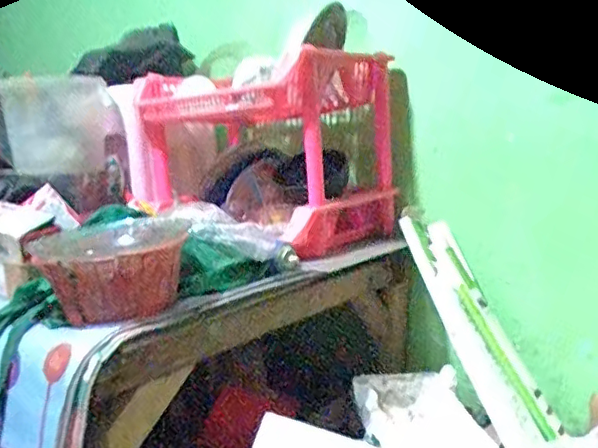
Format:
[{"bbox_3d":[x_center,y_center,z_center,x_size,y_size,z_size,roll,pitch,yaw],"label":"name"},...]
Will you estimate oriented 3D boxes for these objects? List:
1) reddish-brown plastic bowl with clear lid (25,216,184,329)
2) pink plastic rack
[{"bbox_3d":[-0.256,0.064,0.819,0.199,0.112,0.198,-7,8,-23],"label":"reddish-brown plastic bowl with clear lid"},{"bbox_3d":[-0.086,-0.135,1.195,0.486,0.329,0.323,1,9,35],"label":"pink plastic rack"}]

